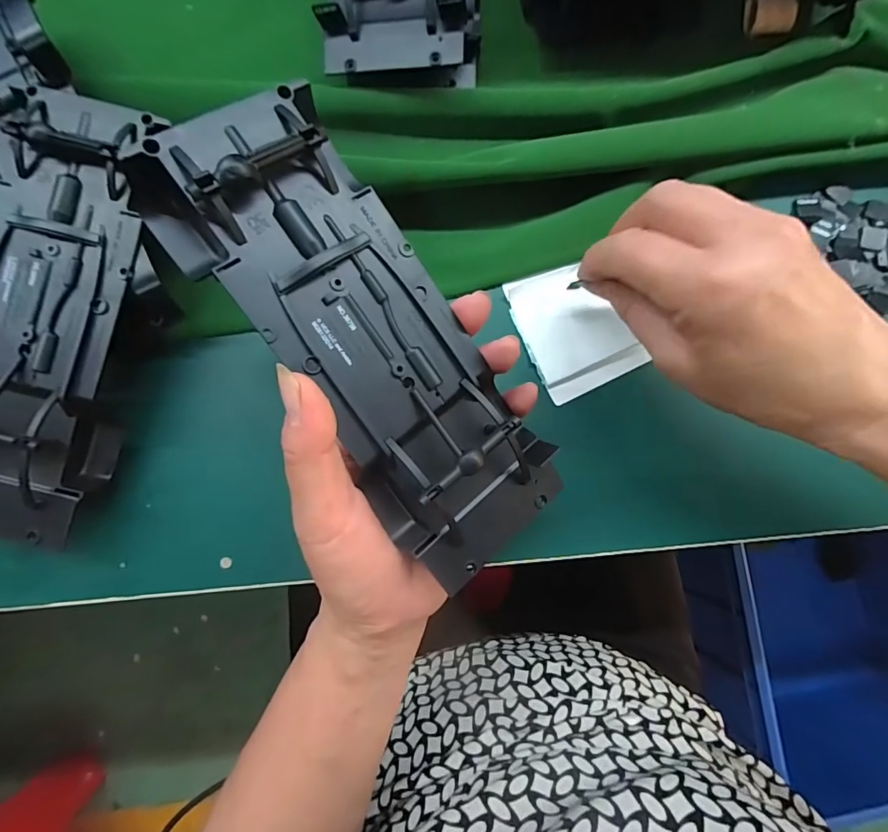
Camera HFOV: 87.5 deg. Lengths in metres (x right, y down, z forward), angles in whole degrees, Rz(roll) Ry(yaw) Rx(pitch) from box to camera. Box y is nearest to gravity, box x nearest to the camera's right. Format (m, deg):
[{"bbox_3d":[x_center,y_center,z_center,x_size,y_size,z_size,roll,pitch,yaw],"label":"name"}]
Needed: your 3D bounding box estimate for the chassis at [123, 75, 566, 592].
[{"bbox_3d":[-0.026,-0.025,0.178,0.072,0.031,0.193,-37,103,-8],"label":"chassis"}]

